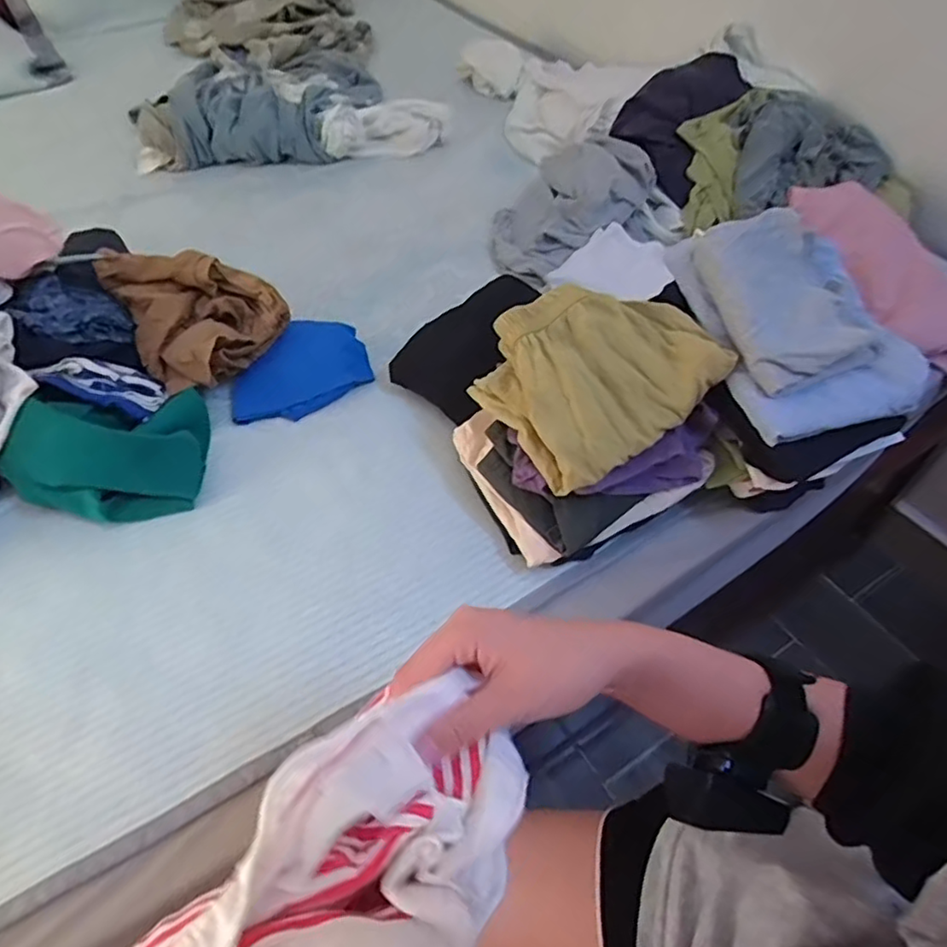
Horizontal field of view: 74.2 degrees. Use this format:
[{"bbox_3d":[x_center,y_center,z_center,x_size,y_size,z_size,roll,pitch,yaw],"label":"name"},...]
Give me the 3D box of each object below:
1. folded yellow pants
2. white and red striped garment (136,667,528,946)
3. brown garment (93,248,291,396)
[{"bbox_3d":[0.116,-0.098,0.585,0.192,0.076,0.157,-29,56,-18],"label":"folded yellow pants"},{"bbox_3d":[-0.043,0.155,0.246,0.093,0.062,0.161,30,59,23],"label":"white and red striped garment"},{"bbox_3d":[-0.346,-0.197,0.780,0.157,0.116,0.193,-39,60,-24],"label":"brown garment"}]

